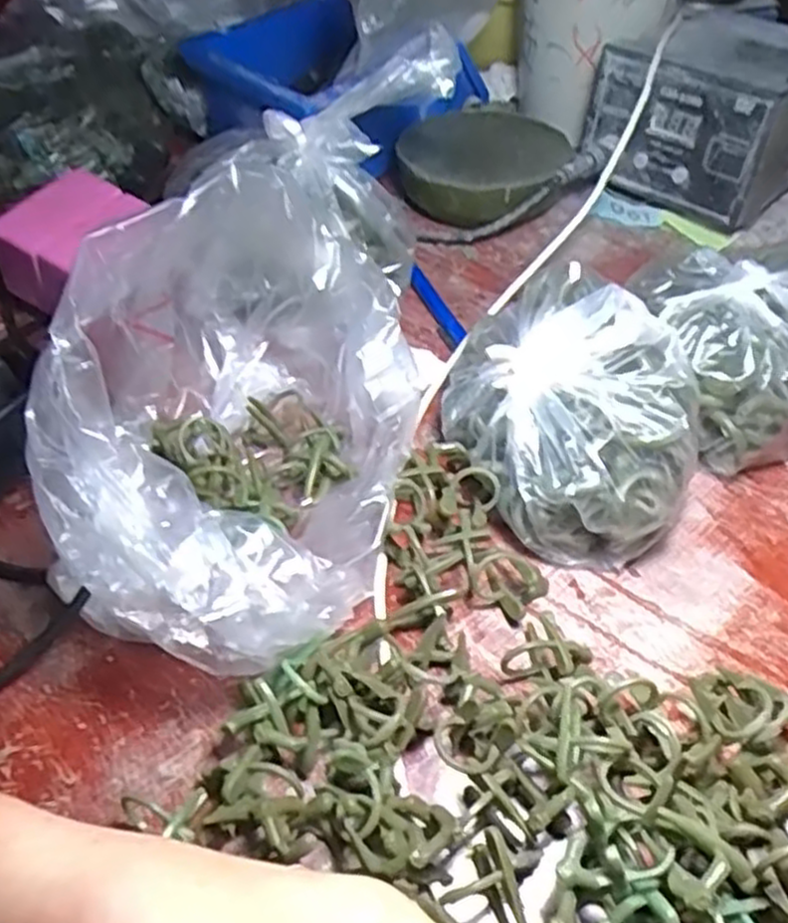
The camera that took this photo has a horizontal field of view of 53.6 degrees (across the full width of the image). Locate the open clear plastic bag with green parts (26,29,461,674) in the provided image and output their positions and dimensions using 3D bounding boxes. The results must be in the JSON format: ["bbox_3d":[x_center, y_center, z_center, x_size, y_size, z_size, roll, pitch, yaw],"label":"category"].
[{"bbox_3d":[-0.065,-0.020,0.316,0.130,0.107,0.191,12,49,11],"label":"open clear plastic bag with green parts"}]

